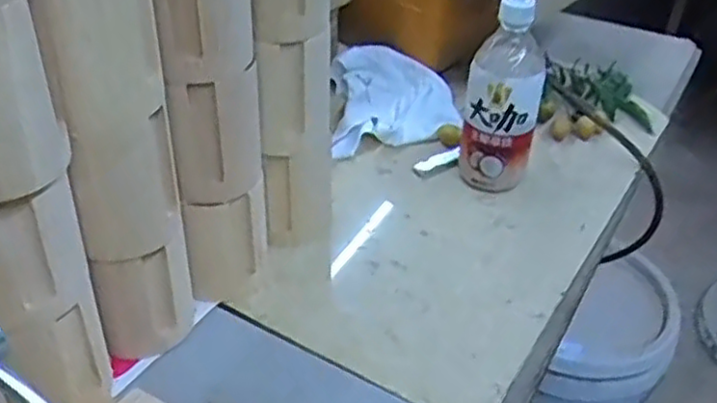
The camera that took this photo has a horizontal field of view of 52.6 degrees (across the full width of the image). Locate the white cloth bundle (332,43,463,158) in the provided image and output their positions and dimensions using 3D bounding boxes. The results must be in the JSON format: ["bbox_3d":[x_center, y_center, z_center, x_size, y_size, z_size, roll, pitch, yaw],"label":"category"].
[{"bbox_3d":[0.041,-0.113,0.812,0.138,0.045,0.169,2,36,-3],"label":"white cloth bundle"}]

